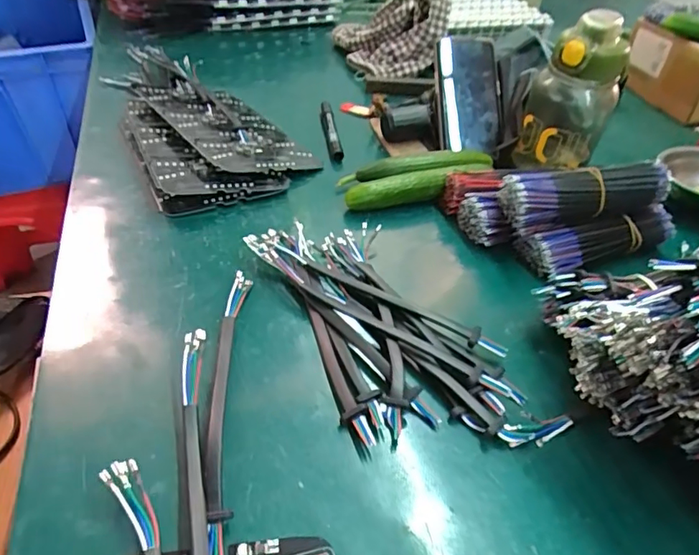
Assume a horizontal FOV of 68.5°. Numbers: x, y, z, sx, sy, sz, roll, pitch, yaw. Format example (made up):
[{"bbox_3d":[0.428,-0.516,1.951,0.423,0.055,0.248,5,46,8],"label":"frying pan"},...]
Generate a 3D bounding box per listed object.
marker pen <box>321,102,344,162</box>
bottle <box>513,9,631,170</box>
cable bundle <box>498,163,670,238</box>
[{"bbox_3d":[-0.022,-0.183,0.639,0.016,0.020,0.120,-2,42,-10],"label":"marker pen"},{"bbox_3d":[0.238,-0.194,0.552,0.082,0.155,0.076,17,42,12],"label":"bottle"},{"bbox_3d":[0.215,-0.081,0.478,0.146,0.048,0.054,-8,43,-12],"label":"cable bundle"}]

